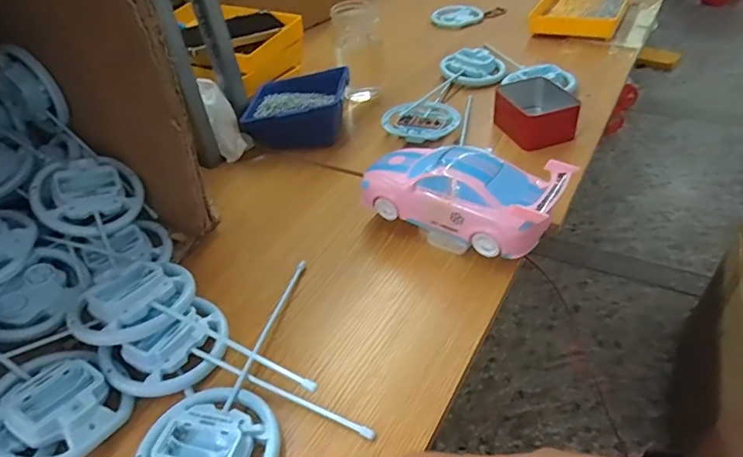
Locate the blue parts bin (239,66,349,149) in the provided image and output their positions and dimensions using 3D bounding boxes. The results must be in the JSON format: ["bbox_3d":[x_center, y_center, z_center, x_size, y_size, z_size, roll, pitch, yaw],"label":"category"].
[{"bbox_3d":[-0.098,-0.166,0.680,0.142,0.068,0.118,4,42,12],"label":"blue parts bin"}]

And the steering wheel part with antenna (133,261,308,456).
[{"bbox_3d":[-0.115,0.114,0.404,0.102,0.027,0.228,0,42,7],"label":"steering wheel part with antenna"}]

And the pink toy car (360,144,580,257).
[{"bbox_3d":[0.084,-0.033,0.485,0.194,0.086,0.082,21,48,28],"label":"pink toy car"}]

